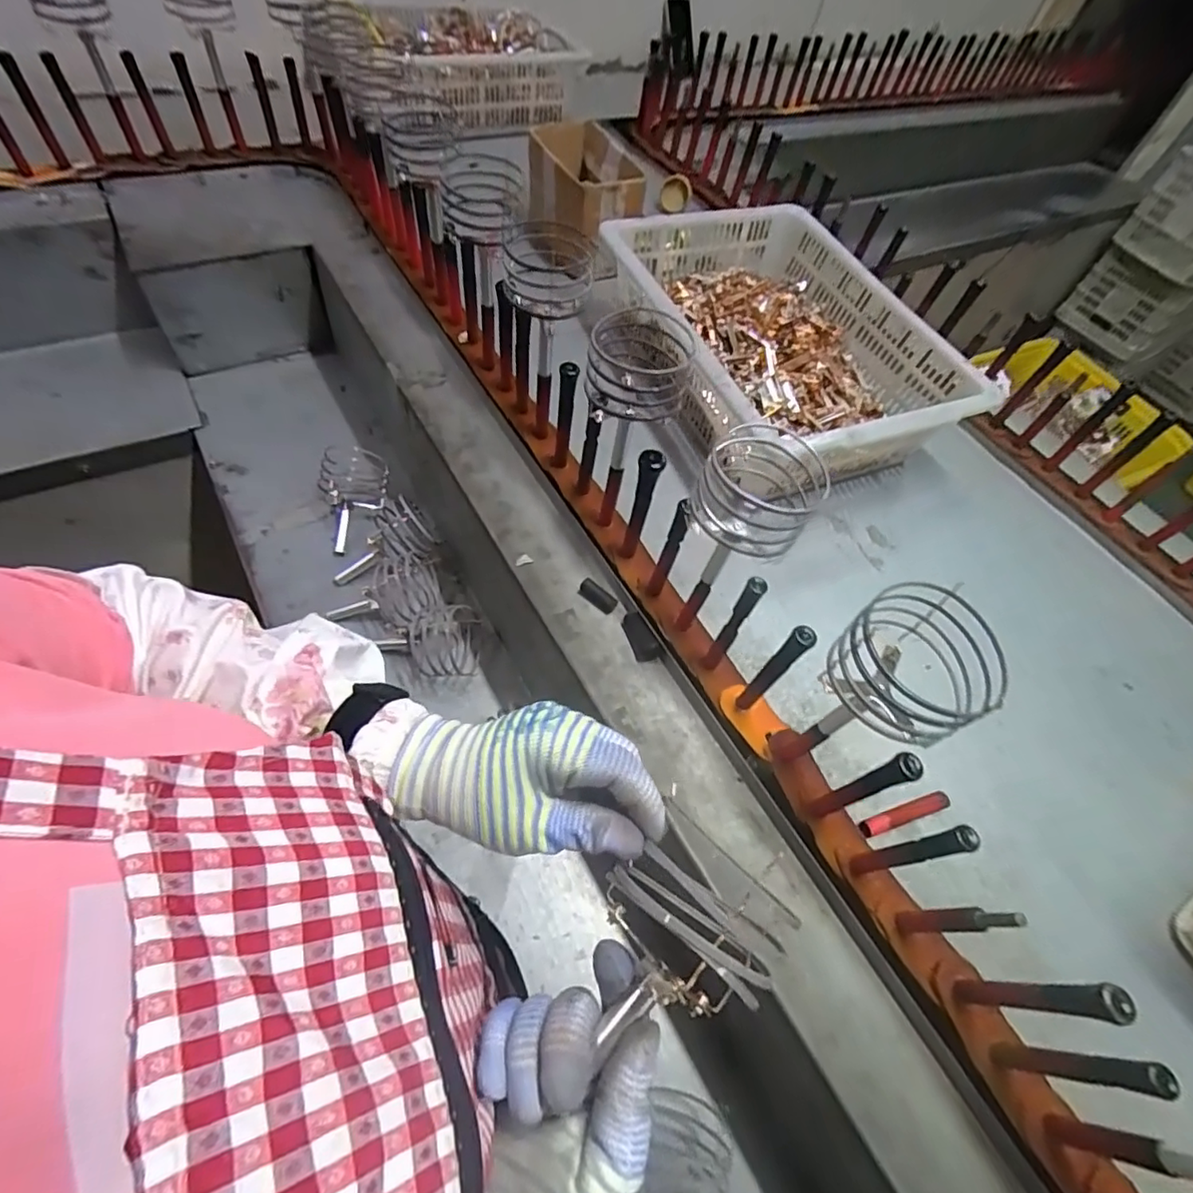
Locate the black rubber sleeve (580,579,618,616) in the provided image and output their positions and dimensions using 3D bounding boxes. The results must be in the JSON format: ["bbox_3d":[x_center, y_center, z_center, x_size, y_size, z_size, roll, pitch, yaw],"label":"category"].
[{"bbox_3d":[0.002,0.000,0.634,0.045,0.014,0.019,40,59,6],"label":"black rubber sleeve"}]

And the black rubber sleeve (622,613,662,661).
[{"bbox_3d":[0.046,0.042,0.614,0.025,0.016,0.054,-21,67,-18],"label":"black rubber sleeve"}]

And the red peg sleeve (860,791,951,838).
[{"bbox_3d":[0.297,0.209,0.555,0.094,0.010,0.017,-14,53,-13],"label":"red peg sleeve"}]

